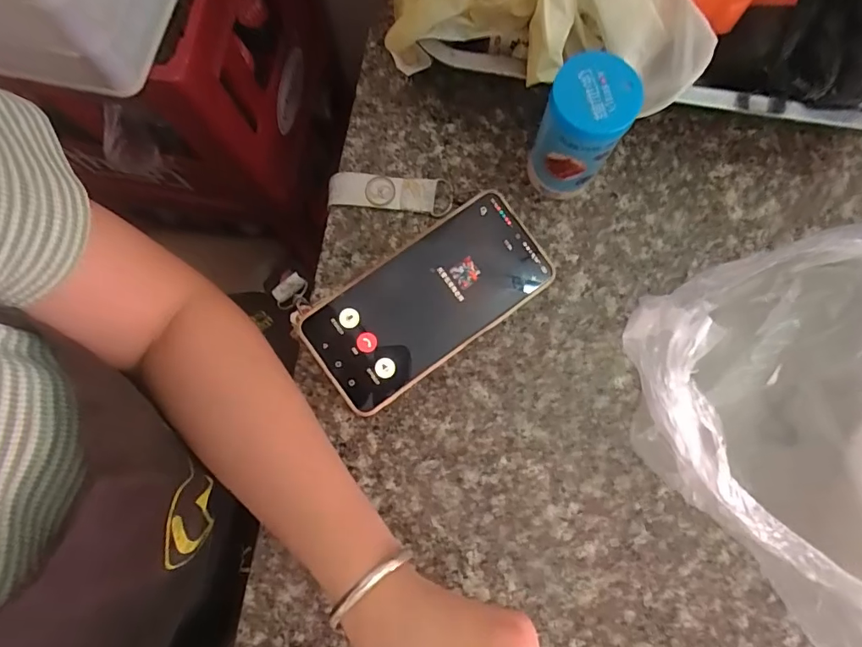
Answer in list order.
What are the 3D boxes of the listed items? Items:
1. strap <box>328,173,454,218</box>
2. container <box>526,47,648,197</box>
[{"bbox_3d":[-0.030,-0.094,0.352,0.089,0.008,0.027,4,79,0],"label":"strap"},{"bbox_3d":[0.091,-0.116,0.307,0.046,0.094,0.044,0,79,0],"label":"container"}]

